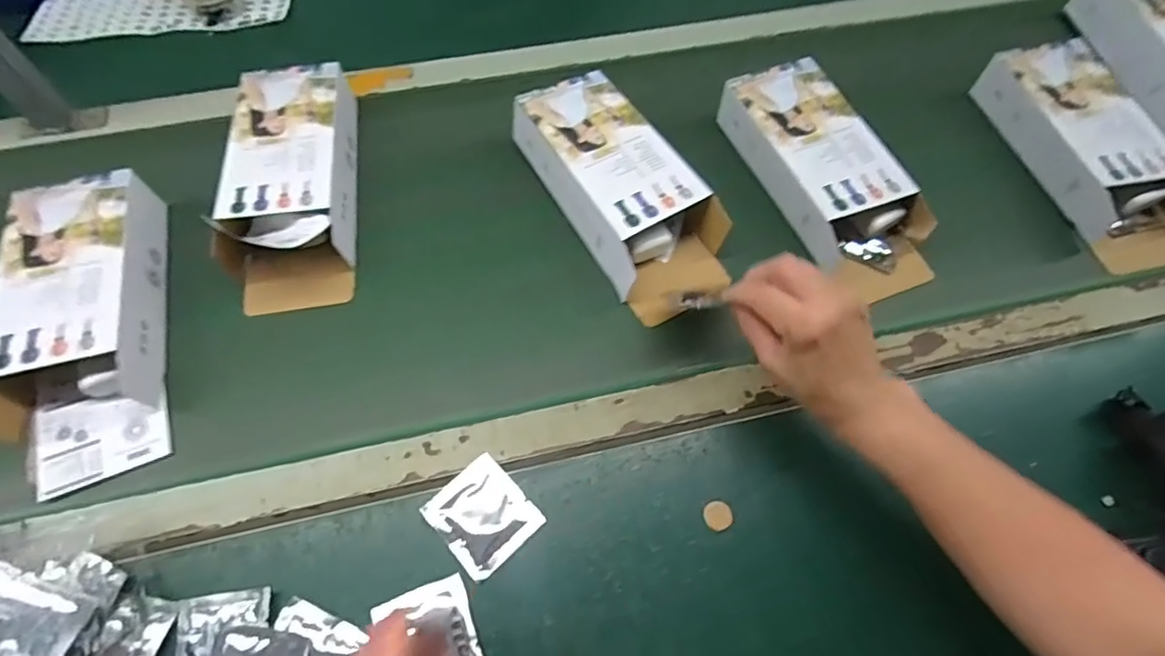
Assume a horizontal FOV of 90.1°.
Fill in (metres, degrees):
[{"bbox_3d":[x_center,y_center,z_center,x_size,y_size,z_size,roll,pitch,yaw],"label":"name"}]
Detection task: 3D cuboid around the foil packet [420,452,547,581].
[{"bbox_3d":[-0.075,0.141,0.439,0.066,0.004,0.072,-39,69,-21],"label":"foil packet"}]

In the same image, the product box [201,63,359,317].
[{"bbox_3d":[-0.279,-0.144,0.564,0.114,0.054,0.262,-6,62,-4],"label":"product box"}]

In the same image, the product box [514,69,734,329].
[{"bbox_3d":[0.040,-0.132,0.561,0.111,0.065,0.258,-29,66,-15],"label":"product box"}]

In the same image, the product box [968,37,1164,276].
[{"bbox_3d":[0.529,-0.190,0.611,0.109,0.085,0.260,-15,64,-7],"label":"product box"}]

